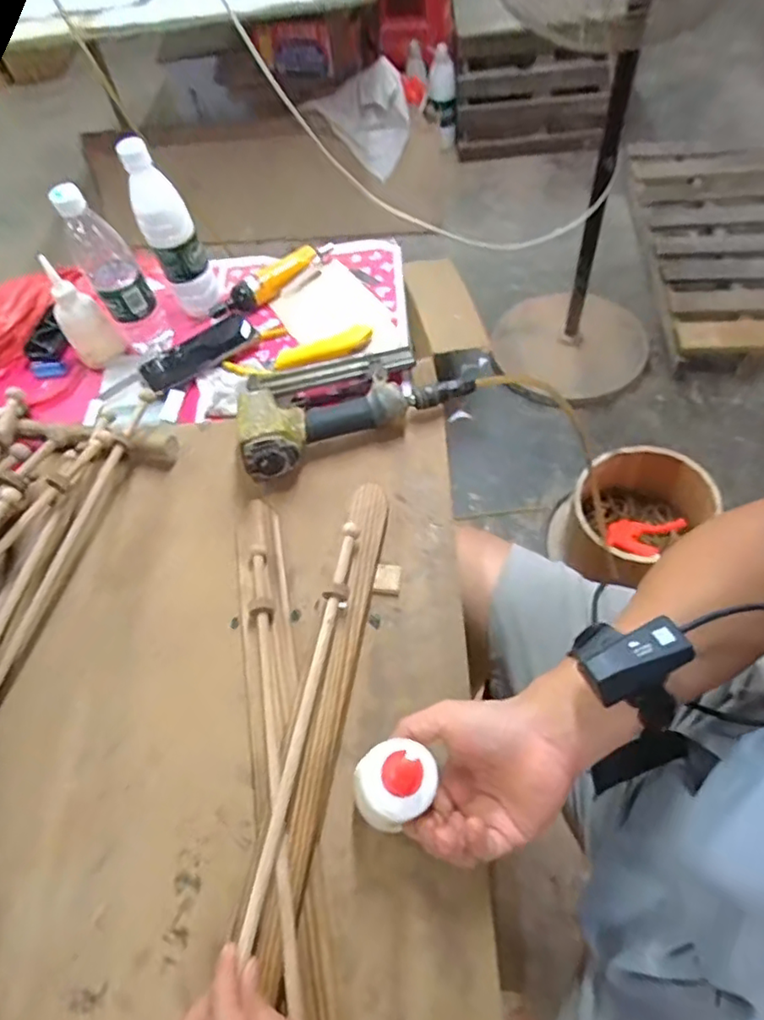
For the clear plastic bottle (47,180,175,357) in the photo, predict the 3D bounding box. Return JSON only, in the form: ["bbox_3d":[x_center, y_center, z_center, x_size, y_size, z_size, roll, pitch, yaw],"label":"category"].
[{"bbox_3d":[-0.341,-0.303,0.752,0.067,0.218,0.059,-25,59,-10],"label":"clear plastic bottle"}]

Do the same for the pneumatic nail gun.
[{"bbox_3d":[-0.050,-0.135,0.706,0.274,0.070,0.154,-26,59,-11],"label":"pneumatic nail gun"}]

